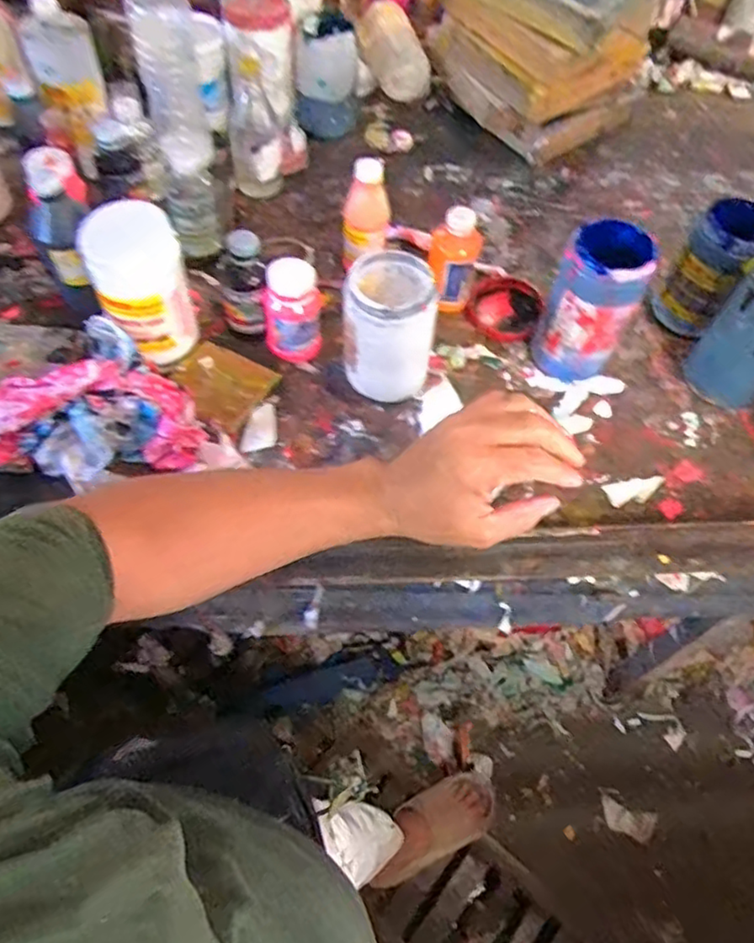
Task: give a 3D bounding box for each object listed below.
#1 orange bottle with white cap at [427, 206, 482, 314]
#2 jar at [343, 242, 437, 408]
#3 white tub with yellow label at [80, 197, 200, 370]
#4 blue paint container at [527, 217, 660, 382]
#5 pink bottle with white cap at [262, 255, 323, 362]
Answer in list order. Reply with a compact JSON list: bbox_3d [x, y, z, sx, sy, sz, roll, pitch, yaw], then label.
[{"bbox_3d":[0.093,-0.256,0.779,0.061,0.121,0.056,12,60,3],"label":"orange bottle with white cap"},{"bbox_3d":[0.012,-0.155,0.699,0.093,0.145,0.093,2,60,-3],"label":"jar"},{"bbox_3d":[-0.252,-0.195,0.687,0.095,0.152,0.097,2,58,-3],"label":"white tub with yellow label"},{"bbox_3d":[0.239,-0.186,0.725,0.095,0.164,0.089,26,61,11],"label":"blue paint container"},{"bbox_3d":[-0.099,-0.182,0.729,0.067,0.112,0.055,-5,59,-7],"label":"pink bottle with white cap"}]

